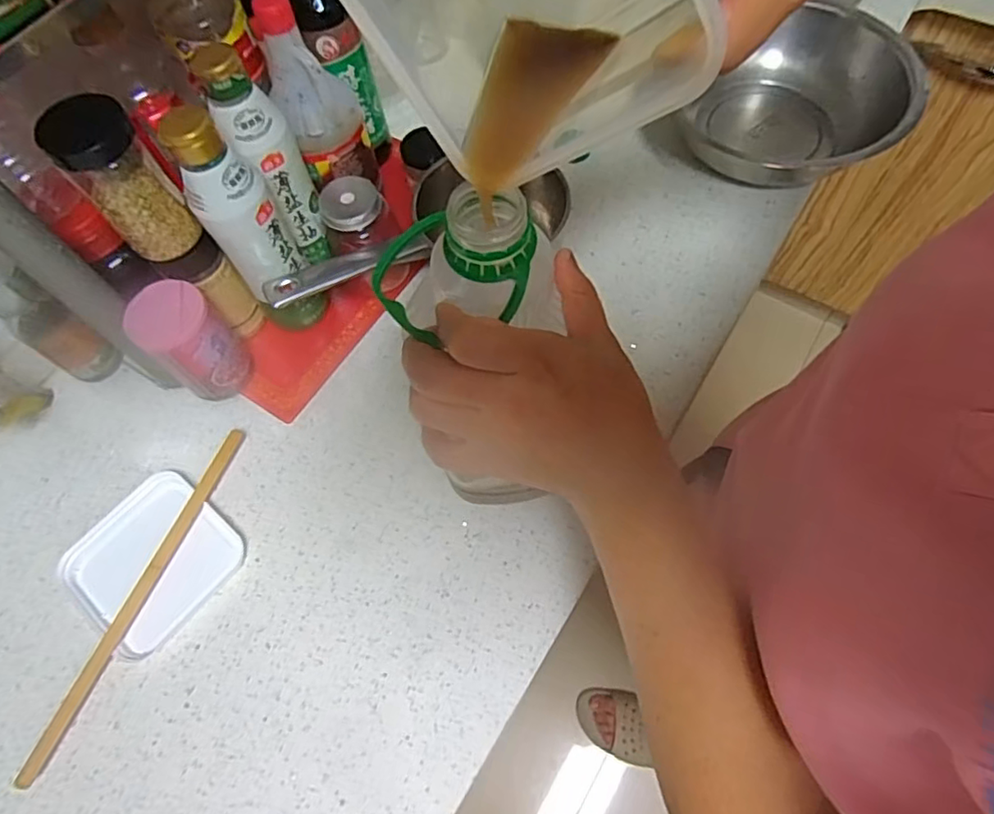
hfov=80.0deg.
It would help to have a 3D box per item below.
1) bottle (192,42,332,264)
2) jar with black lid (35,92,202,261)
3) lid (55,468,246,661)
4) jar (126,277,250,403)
[{"bbox_3d":[-0.191,-0.212,0.513,0.050,0.191,0.053,-17,65,-4],"label":"bottle"},{"bbox_3d":[-0.274,-0.165,0.439,0.056,0.112,0.045,-41,69,-14],"label":"jar with black lid"},{"bbox_3d":[-0.297,0.130,0.507,0.127,0.014,0.124,36,72,18],"label":"lid"},{"bbox_3d":[-0.268,-0.056,0.534,0.062,0.109,0.064,-1,65,3],"label":"jar"}]

